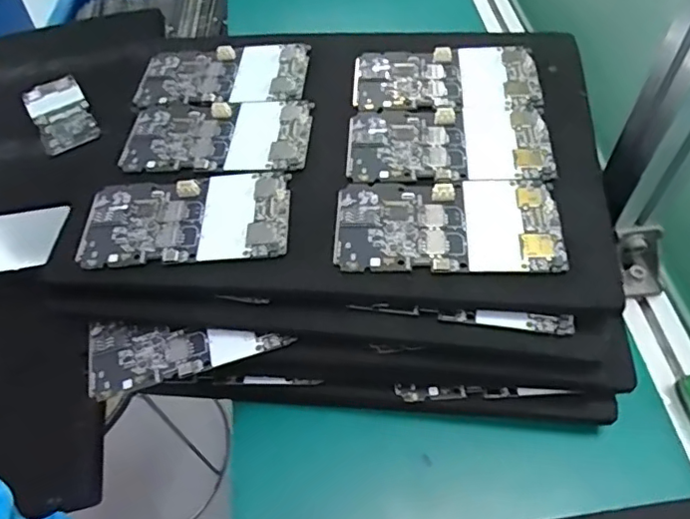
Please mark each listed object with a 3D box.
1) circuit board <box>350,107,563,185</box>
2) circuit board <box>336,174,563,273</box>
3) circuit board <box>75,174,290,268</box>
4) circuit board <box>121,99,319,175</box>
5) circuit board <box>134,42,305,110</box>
[{"bbox_3d":[0.069,-0.077,0.369,0.128,0.005,0.064,0,55,4],"label":"circuit board"},{"bbox_3d":[0.060,-0.021,0.333,0.130,0.007,0.066,0,55,4],"label":"circuit board"},{"bbox_3d":[-0.100,-0.026,0.350,0.127,0.007,0.063,-4,59,2],"label":"circuit board"},{"bbox_3d":[-0.089,-0.088,0.392,0.128,0.006,0.065,-1,55,3],"label":"circuit board"},{"bbox_3d":[-0.094,-0.142,0.431,0.129,0.011,0.063,-2,55,2],"label":"circuit board"}]

